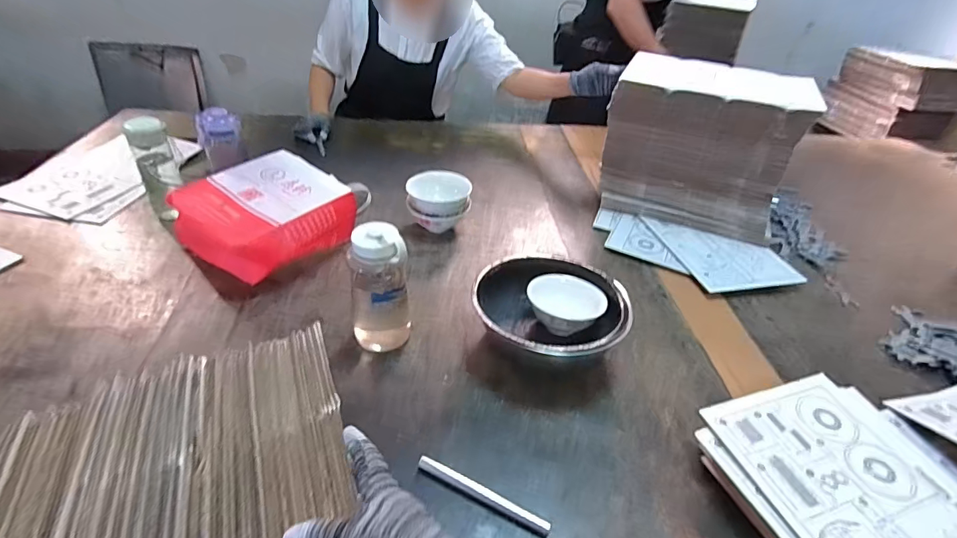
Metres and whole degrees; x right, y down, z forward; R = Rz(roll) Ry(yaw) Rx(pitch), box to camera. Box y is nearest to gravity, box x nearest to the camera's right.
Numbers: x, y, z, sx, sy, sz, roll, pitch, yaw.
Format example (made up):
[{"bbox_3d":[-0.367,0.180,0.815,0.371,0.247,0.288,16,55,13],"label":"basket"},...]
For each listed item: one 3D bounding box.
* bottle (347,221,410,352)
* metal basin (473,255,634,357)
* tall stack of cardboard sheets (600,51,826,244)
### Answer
[{"bbox_3d":[-0.149,0.037,0.703,0.083,0.209,0.063,-1,38,-7],"label":"bottle"},{"bbox_3d":[0.118,0.083,0.754,0.229,0.099,0.217,3,37,-2],"label":"metal basin"},{"bbox_3d":[0.489,-0.272,1.054,0.371,0.318,0.176,18,41,16],"label":"tall stack of cardboard sheets"}]

